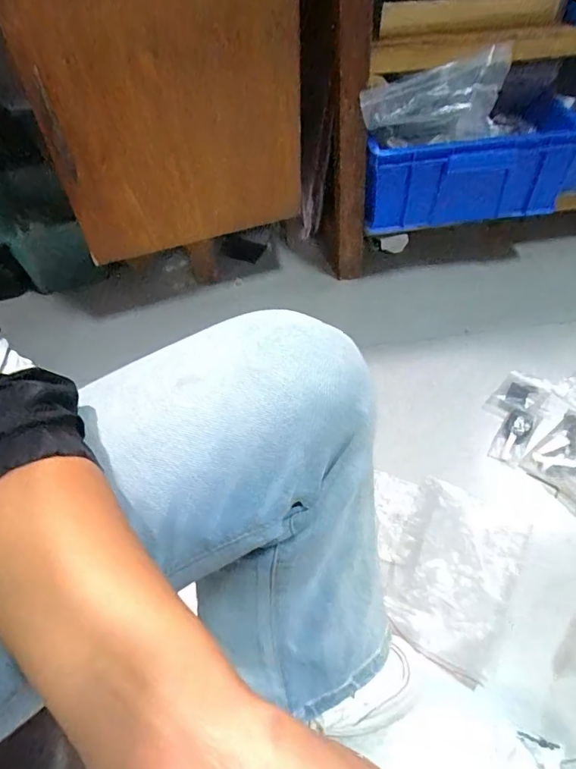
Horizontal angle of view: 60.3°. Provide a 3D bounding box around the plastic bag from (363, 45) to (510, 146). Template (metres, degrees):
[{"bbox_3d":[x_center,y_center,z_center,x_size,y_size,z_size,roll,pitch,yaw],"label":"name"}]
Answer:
[{"bbox_3d":[0.236,-0.430,0.762,0.235,0.126,0.086,-16,53,-11],"label":"plastic bag"}]

